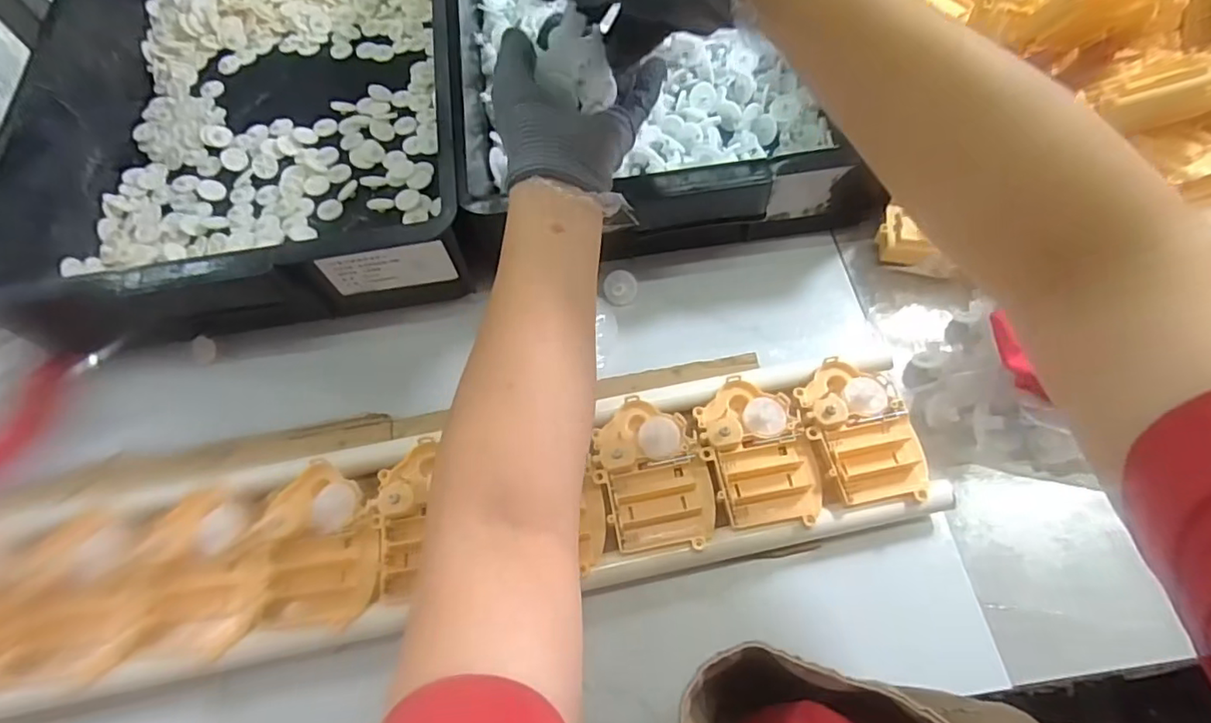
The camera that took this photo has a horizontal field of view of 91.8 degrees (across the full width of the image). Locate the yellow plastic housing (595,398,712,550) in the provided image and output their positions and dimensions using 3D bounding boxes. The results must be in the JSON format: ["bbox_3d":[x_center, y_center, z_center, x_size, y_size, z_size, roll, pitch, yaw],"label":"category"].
[{"bbox_3d":[0.030,0.072,0.384,0.069,0.017,0.098,-18,65,-6],"label":"yellow plastic housing"}]

